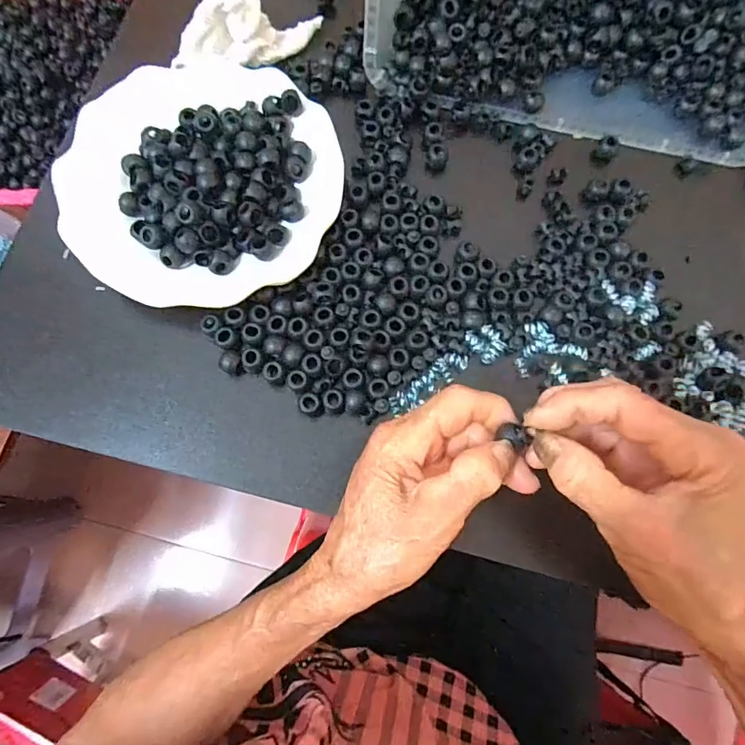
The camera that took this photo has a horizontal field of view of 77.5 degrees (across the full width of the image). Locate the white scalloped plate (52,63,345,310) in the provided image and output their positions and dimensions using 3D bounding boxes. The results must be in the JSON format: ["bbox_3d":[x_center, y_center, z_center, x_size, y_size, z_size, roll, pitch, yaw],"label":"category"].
[{"bbox_3d":[-0.111,-0.131,0.306,0.173,0.023,0.177,0,76,-1],"label":"white scalloped plate"}]

